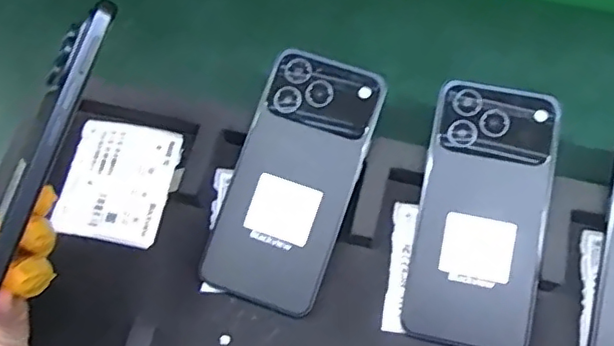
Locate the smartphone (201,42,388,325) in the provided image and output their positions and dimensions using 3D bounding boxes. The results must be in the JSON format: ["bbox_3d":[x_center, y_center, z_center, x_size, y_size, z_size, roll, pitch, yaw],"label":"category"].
[{"bbox_3d":[-0.008,0.003,0.373,0.075,0.008,0.161,19,84,10],"label":"smartphone"}]

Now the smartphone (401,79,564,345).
[{"bbox_3d":[0.108,0.025,0.361,0.074,0.007,0.163,11,83,7],"label":"smartphone"}]

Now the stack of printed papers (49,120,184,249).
[{"bbox_3d":[-0.131,0.006,0.401,0.072,0.007,0.084,9,69,5],"label":"stack of printed papers"}]

